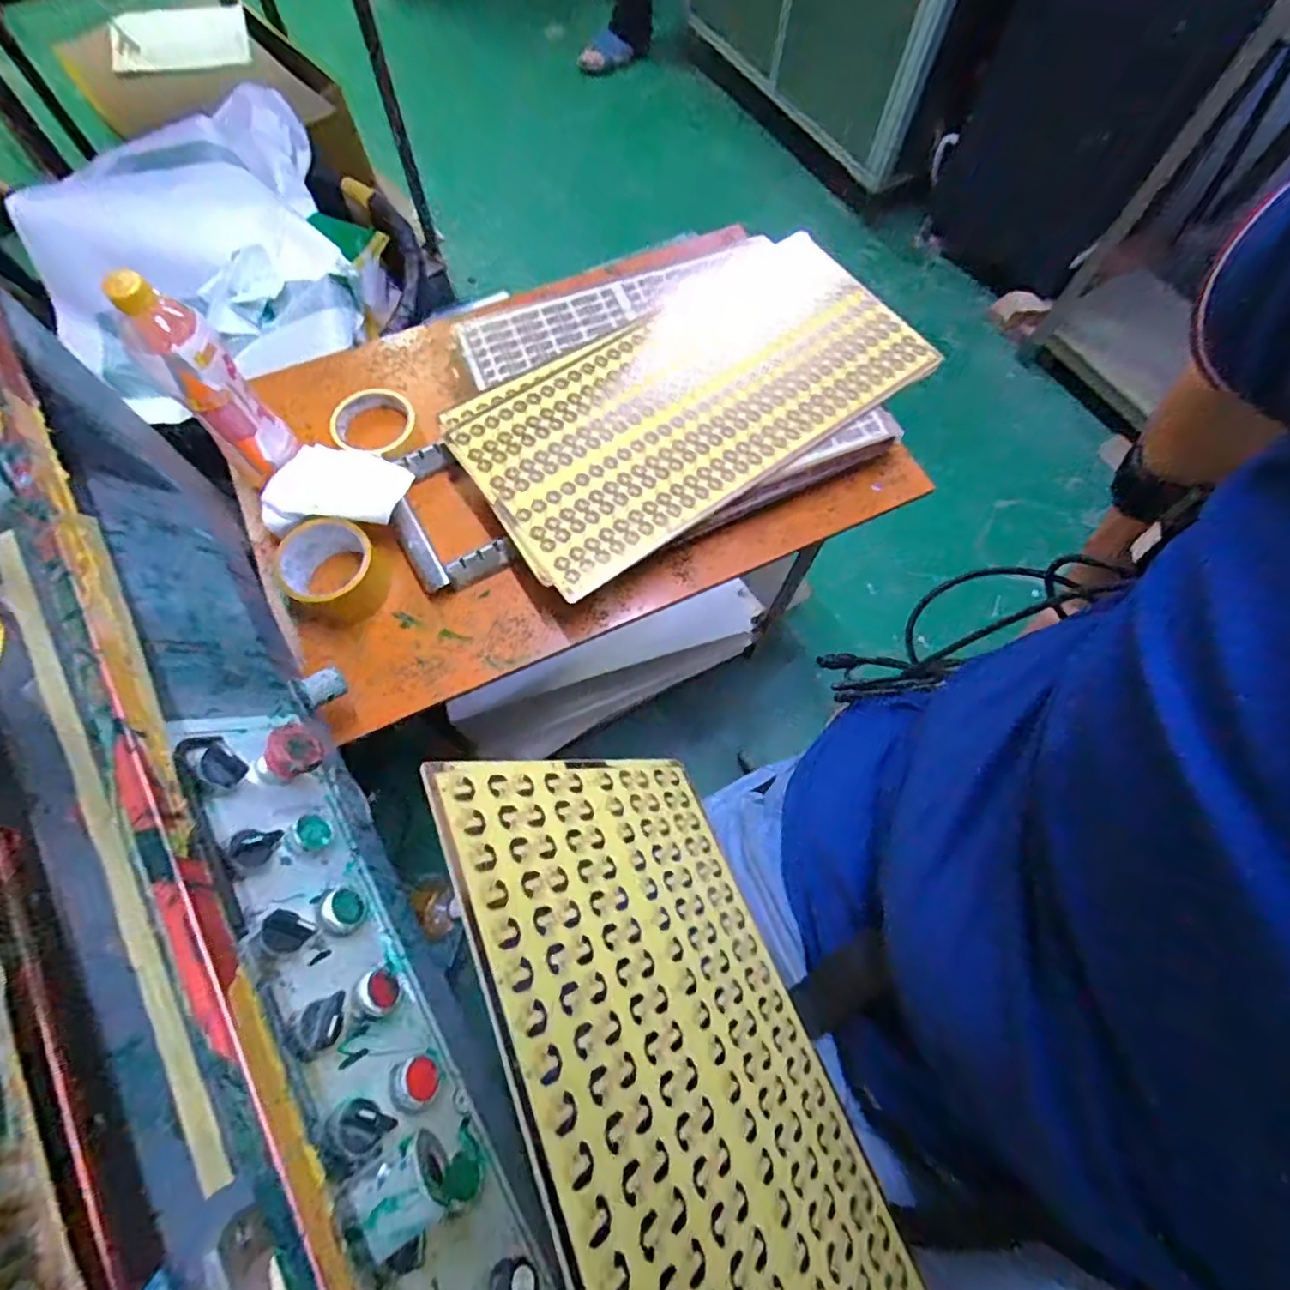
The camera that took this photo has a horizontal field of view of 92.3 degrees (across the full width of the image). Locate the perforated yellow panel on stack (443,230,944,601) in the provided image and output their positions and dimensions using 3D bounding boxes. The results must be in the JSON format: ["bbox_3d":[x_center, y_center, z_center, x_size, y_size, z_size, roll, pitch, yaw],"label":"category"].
[{"bbox_3d":[0.054,-0.270,0.674,0.496,0.030,0.242,-35,74,-13],"label":"perforated yellow panel on stack"}]

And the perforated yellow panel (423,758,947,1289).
[{"bbox_3d":[0.060,0.277,0.290,0.006,0.257,0.495,-37,67,23],"label":"perforated yellow panel"}]

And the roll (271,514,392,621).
[{"bbox_3d":[-0.307,-0.075,0.611,0.087,0.059,0.089,1,70,-1],"label":"roll"}]

